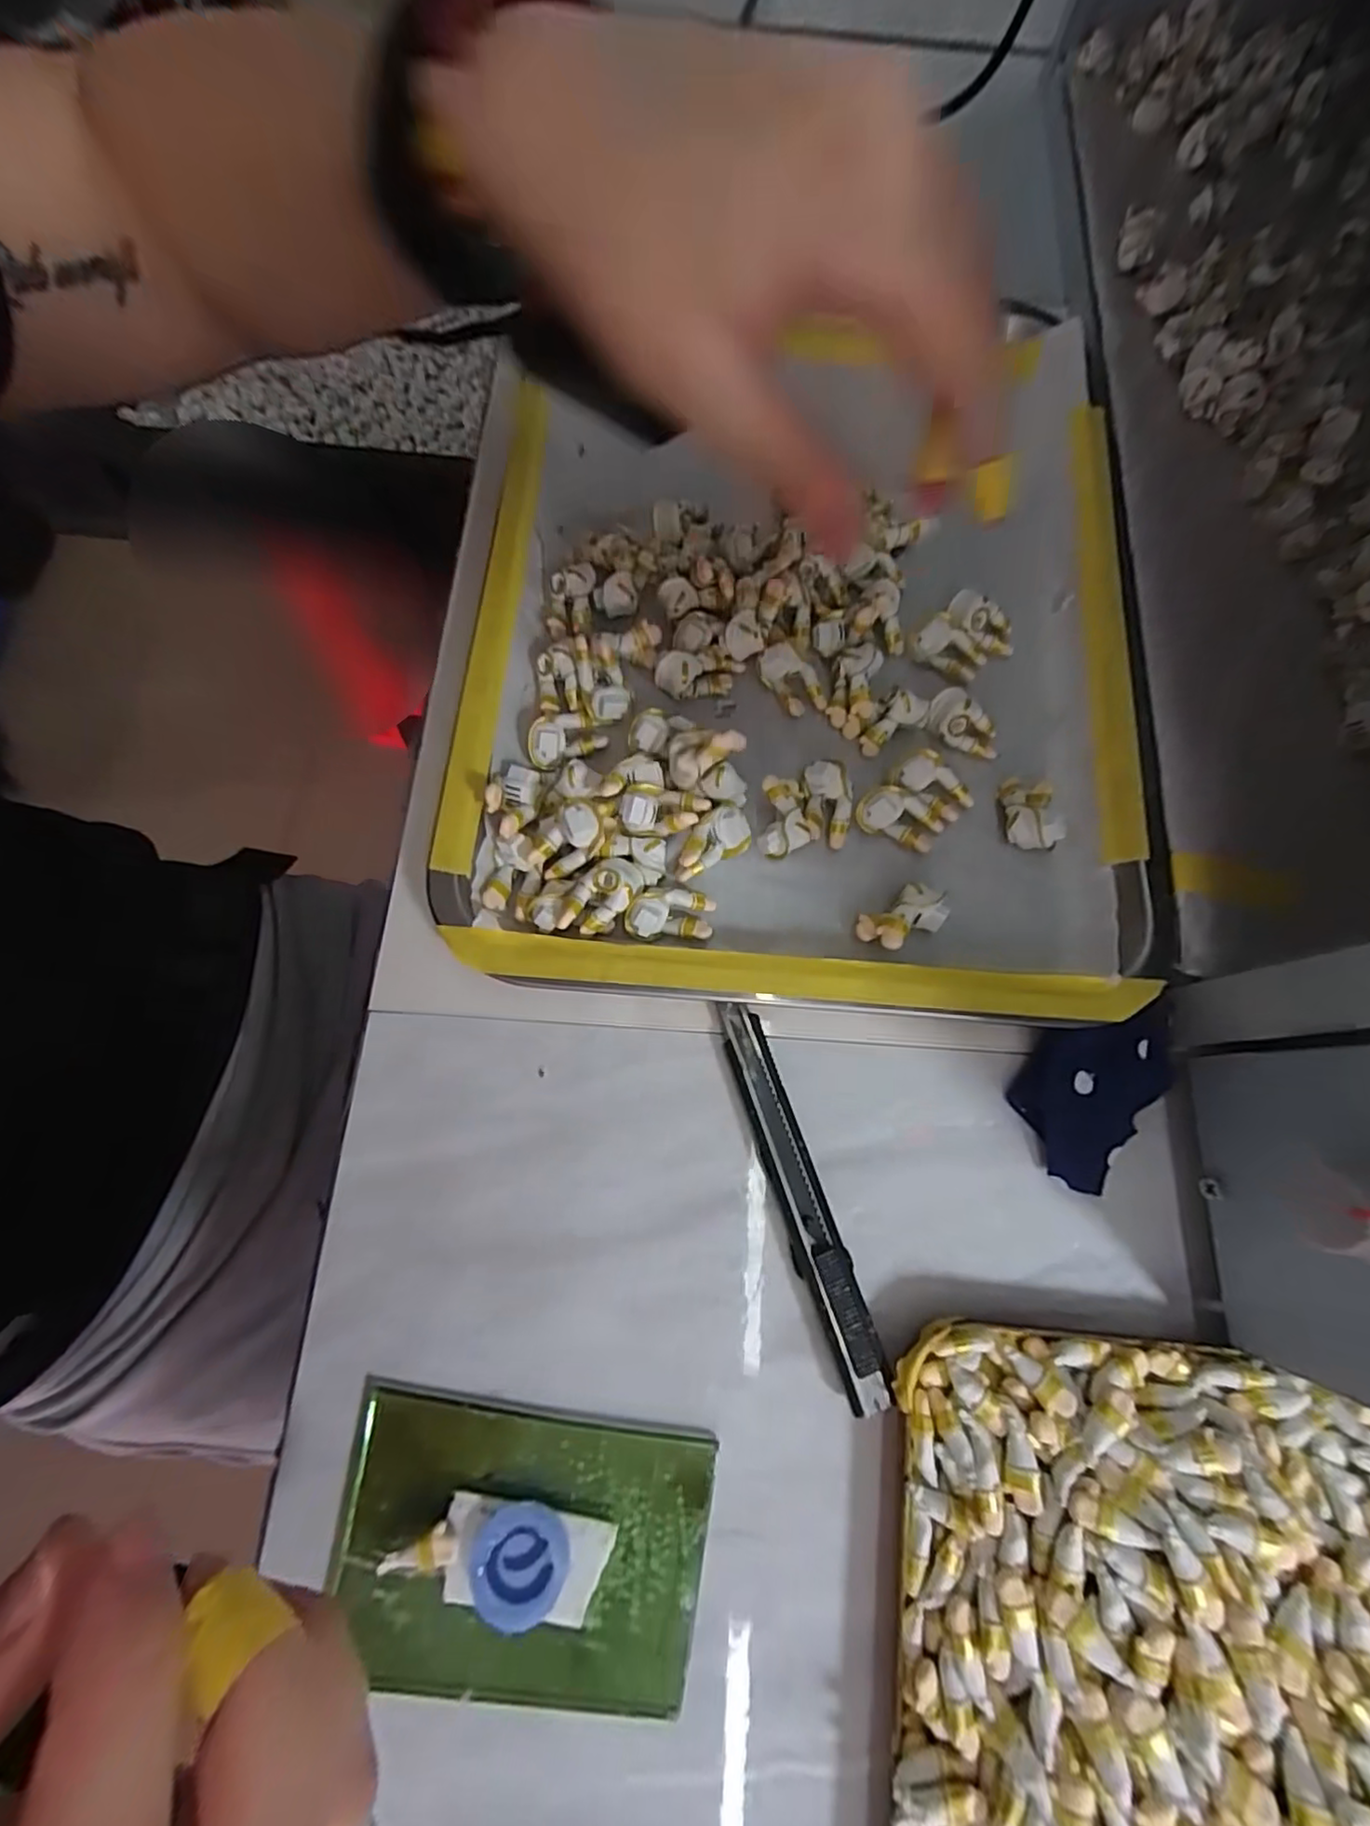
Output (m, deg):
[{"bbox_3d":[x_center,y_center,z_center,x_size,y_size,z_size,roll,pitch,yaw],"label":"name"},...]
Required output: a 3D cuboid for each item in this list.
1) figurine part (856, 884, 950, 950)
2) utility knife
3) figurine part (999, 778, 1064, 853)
[{"bbox_3d":[0.079,0.003,0.235,0.030,0.016,0.017,-24,76,-8],"label":"figurine part"},{"bbox_3d":[0.037,0.091,0.211,0.016,0.010,0.126,-17,75,-6],"label":"utility knife"},{"bbox_3d":[0.134,-0.040,0.249,0.018,0.015,0.030,6,74,0],"label":"figurine part"}]

